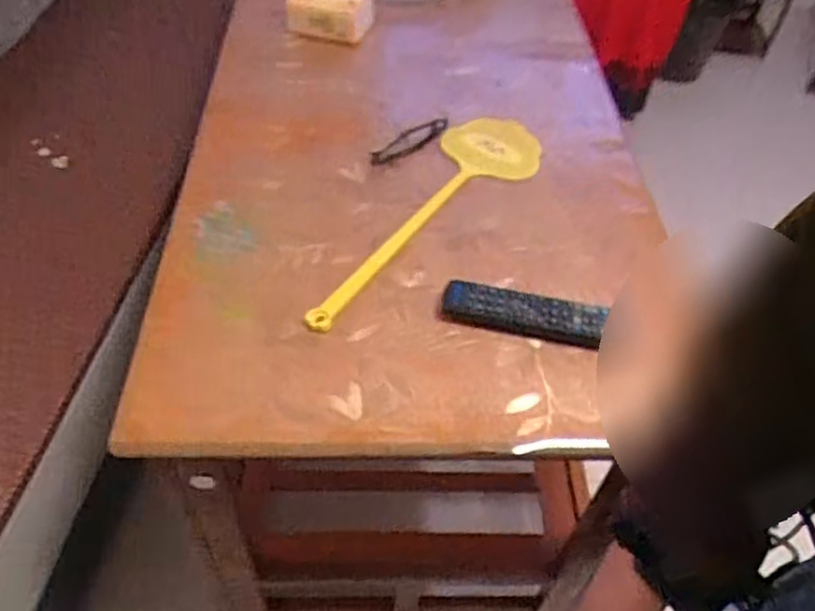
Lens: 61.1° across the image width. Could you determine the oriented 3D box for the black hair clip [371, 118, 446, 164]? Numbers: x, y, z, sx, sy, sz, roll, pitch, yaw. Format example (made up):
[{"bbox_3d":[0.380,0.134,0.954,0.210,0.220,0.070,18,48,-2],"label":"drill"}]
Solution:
[{"bbox_3d":[0.001,-0.237,0.984,0.033,0.019,0.149,37,56,25],"label":"black hair clip"}]

